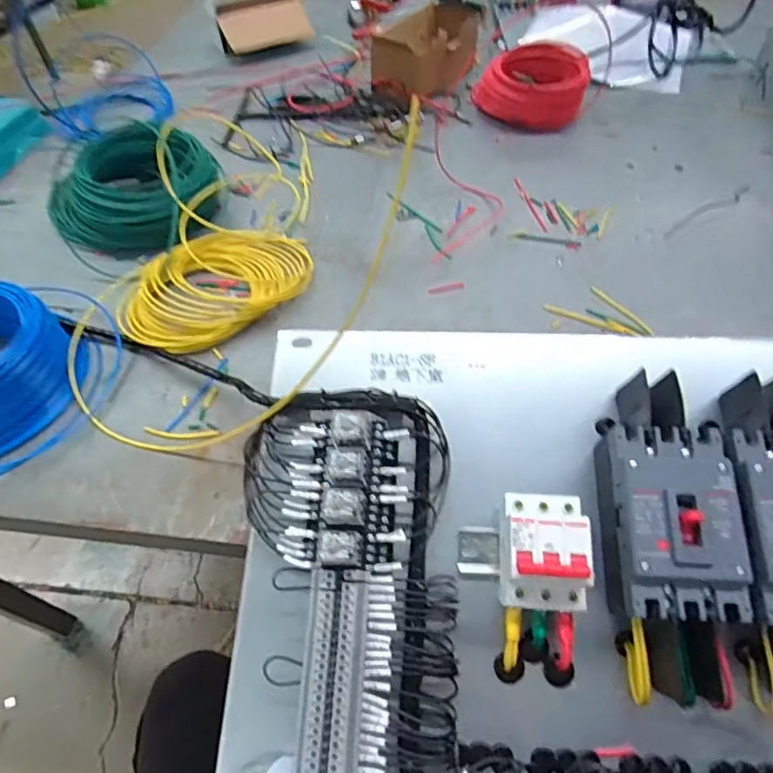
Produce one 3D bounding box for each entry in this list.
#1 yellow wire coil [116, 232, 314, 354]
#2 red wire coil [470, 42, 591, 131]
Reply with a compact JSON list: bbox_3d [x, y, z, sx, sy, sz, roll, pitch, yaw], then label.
[{"bbox_3d":[-0.199,-0.130,0.618,0.154,0.038,0.232,34,60,24],"label":"yellow wire coil"},{"bbox_3d":[0.237,-0.502,0.878,0.188,0.080,0.117,17,55,14],"label":"red wire coil"}]

